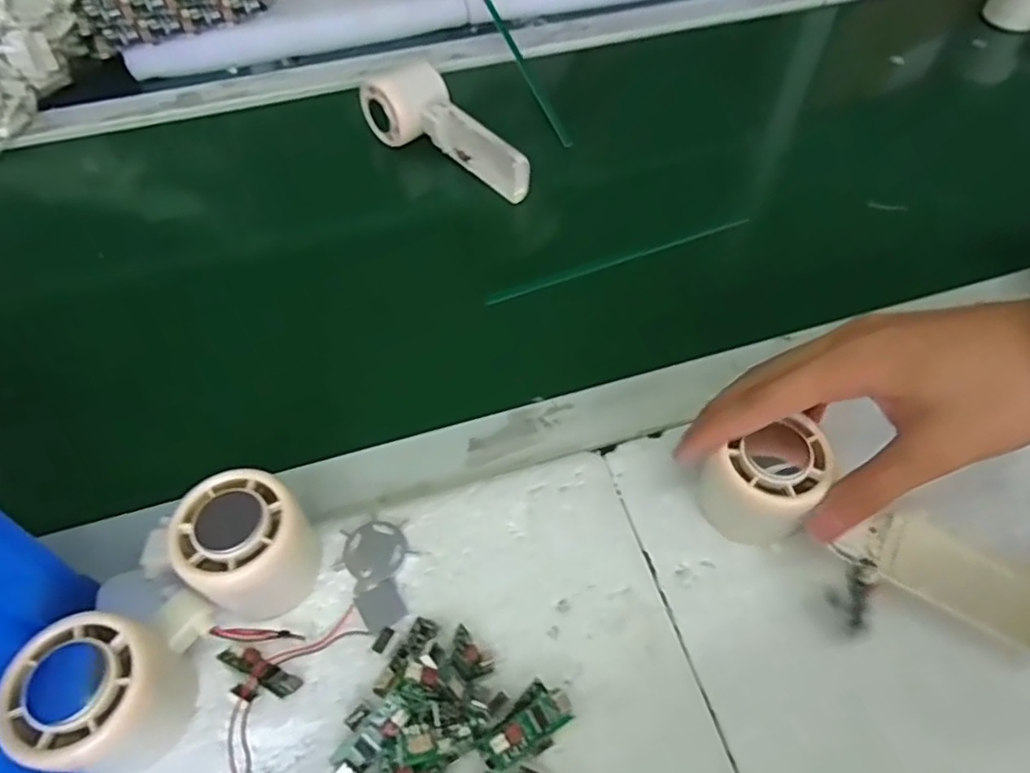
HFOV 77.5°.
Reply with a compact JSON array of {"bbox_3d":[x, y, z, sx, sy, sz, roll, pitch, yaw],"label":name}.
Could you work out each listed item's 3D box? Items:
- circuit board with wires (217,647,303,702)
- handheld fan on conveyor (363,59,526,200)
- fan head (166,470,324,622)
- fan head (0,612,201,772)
[{"bbox_3d":[-0.119,0.132,0.292,0.038,0.011,0.020,25,59,16],"label":"circuit board with wires"},{"bbox_3d":[-0.049,-0.216,0.528,0.164,0.057,0.049,30,61,19],"label":"handheld fan on conveyor"},{"bbox_3d":[-0.125,0.074,0.306,0.053,0.055,0.051,0,56,0],"label":"fan head"},{"bbox_3d":[-0.170,0.130,0.269,0.050,0.059,0.054,3,56,2],"label":"fan head"}]

